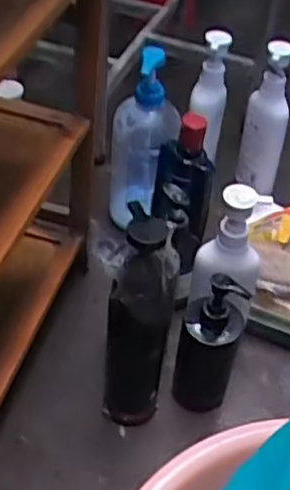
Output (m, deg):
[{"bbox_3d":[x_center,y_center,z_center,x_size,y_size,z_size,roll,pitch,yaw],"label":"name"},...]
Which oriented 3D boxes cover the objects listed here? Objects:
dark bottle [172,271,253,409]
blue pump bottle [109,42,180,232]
[{"bbox_3d":[0.068,0.107,0.721,0.058,0.209,0.048,13,44,10],"label":"dark bottle"},{"bbox_3d":[-0.001,-0.137,0.880,0.081,0.267,0.077,5,43,2],"label":"blue pump bottle"}]

